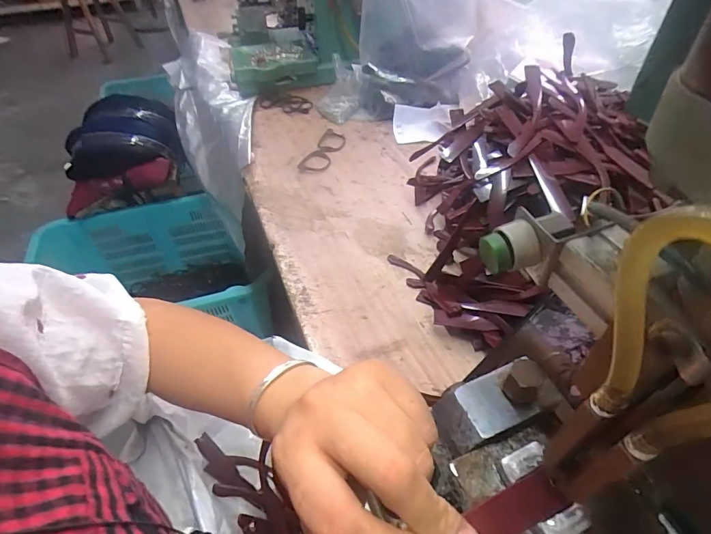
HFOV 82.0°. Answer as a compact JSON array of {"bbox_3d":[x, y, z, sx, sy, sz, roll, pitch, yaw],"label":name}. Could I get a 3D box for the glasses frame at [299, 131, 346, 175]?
[{"bbox_3d":[-0.058,-0.214,0.758,0.052,0.004,0.148,15,49,15],"label":"glasses frame"}]

